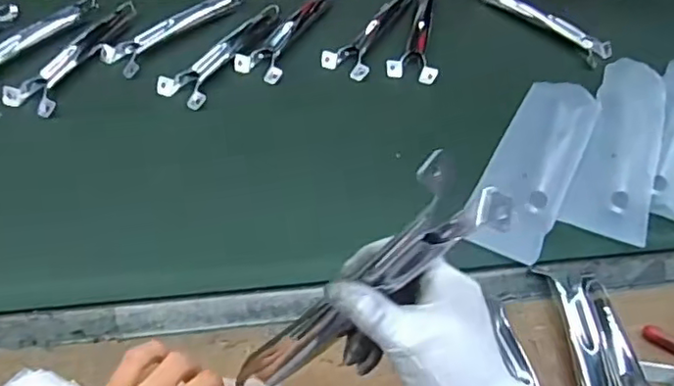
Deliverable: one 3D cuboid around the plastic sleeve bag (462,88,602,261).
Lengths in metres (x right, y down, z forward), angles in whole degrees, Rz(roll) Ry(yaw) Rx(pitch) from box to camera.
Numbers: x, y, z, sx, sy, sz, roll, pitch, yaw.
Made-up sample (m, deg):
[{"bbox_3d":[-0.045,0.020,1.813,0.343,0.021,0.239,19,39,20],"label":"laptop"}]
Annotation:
[{"bbox_3d":[0.228,-0.041,0.697,0.089,0.019,0.280,25,50,15],"label":"plastic sleeve bag"}]

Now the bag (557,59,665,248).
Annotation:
[{"bbox_3d":[0.341,-0.062,0.724,0.086,0.027,0.294,22,50,13],"label":"bag"}]

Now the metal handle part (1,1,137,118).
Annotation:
[{"bbox_3d":[-0.318,-0.177,0.745,0.057,0.020,0.211,16,48,8],"label":"metal handle part"}]

